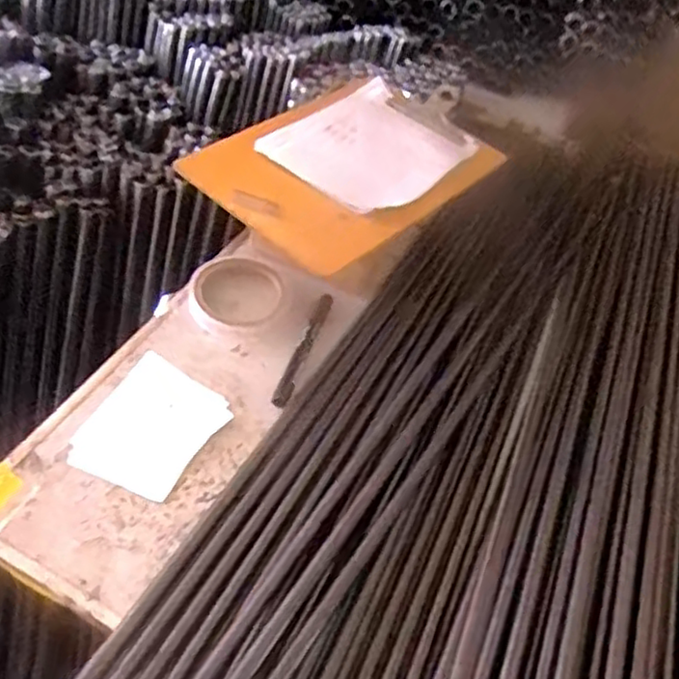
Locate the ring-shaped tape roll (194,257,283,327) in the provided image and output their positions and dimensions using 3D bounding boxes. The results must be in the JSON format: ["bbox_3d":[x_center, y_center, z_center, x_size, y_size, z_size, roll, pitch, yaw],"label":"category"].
[{"bbox_3d":[-0.097,-0.052,0.673,0.086,0.014,0.086,-5,49,-11],"label":"ring-shaped tape roll"}]

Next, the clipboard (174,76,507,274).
[{"bbox_3d":[0.015,-0.177,0.674,0.186,0.025,0.294,37,52,21],"label":"clipboard"}]

